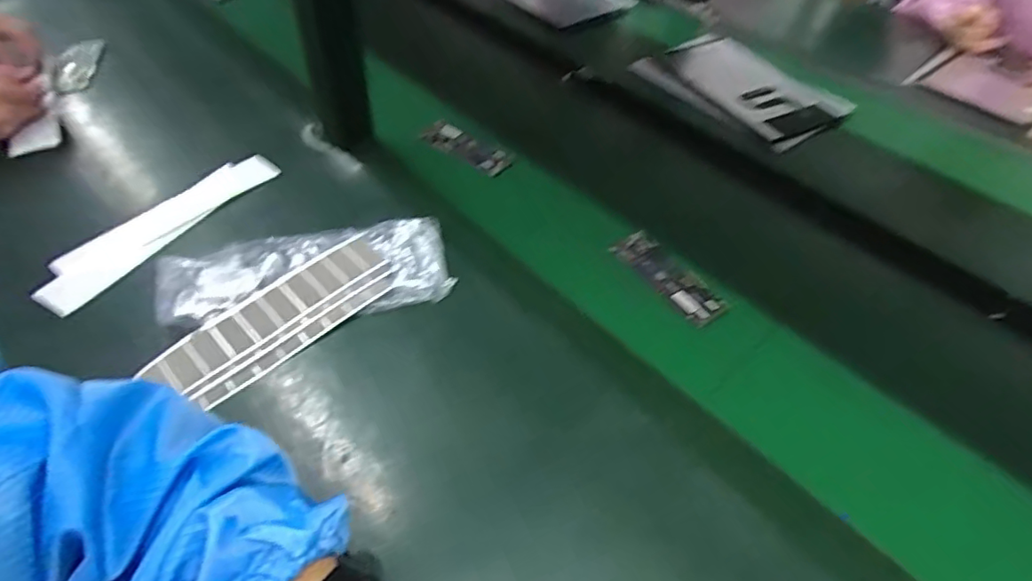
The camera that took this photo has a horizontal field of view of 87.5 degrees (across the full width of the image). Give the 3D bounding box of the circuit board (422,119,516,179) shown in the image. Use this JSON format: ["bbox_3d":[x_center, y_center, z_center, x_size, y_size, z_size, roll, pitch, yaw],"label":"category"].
[{"bbox_3d":[-0.058,-0.166,0.627,0.115,0.012,0.046,26,52,17],"label":"circuit board"}]

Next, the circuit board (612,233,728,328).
[{"bbox_3d":[0.146,-0.013,0.517,0.045,0.005,0.118,-27,56,-25],"label":"circuit board"}]

